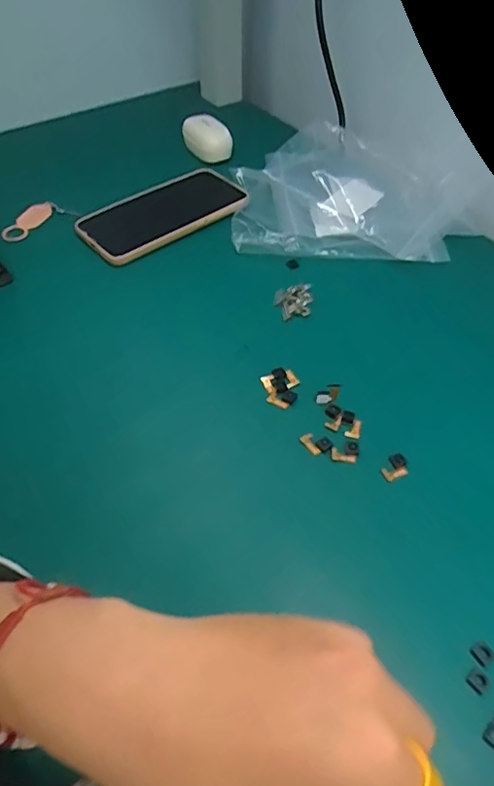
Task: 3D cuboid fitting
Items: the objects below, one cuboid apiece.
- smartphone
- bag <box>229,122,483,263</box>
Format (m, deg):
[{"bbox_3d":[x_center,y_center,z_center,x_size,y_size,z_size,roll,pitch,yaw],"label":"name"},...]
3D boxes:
[{"bbox_3d":[-0.082,-0.175,0.531,0.162,0.011,0.083,-35,58,-27],"label":"smartphone"},{"bbox_3d":[0.101,-0.203,0.535,0.224,0.038,0.208,1,49,0],"label":"bag"}]

